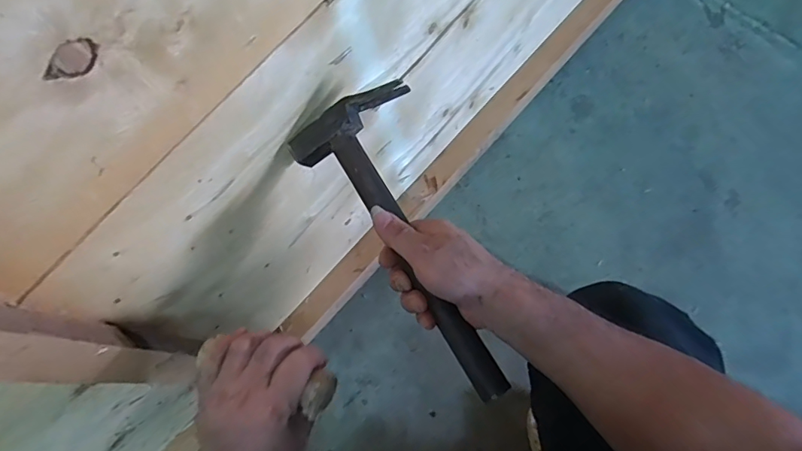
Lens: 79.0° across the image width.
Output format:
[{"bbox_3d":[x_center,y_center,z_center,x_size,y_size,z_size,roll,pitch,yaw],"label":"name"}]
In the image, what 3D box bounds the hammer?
[{"bbox_3d":[0.018,0.007,0.428,0.114,0.044,0.290,-31,77,-7],"label":"hammer"}]

